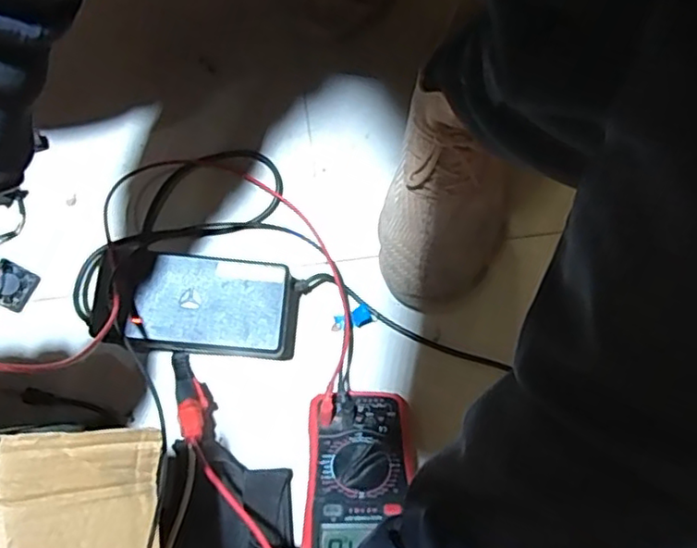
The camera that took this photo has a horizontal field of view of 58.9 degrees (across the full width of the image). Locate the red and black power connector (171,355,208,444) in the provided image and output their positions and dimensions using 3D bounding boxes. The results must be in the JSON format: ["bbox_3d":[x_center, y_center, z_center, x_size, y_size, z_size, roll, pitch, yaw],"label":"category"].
[{"bbox_3d":[-0.143,0.105,0.550,0.026,0.015,0.086,-22,49,-5],"label":"red and black power connector"}]

